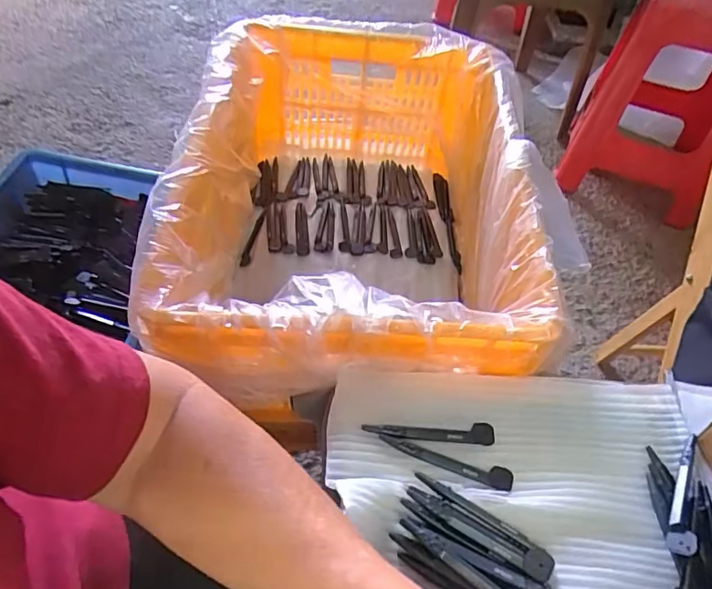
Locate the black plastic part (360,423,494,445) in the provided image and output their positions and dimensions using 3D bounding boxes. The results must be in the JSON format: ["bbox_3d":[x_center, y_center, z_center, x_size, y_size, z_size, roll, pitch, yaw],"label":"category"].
[{"bbox_3d":[0.055,0.101,0.407,0.097,0.008,0.016,4,50,-2],"label":"black plastic part"}]

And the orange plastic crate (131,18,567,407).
[{"bbox_3d":[-0.005,-0.088,0.636,0.354,0.226,0.502,4,50,-2],"label":"orange plastic crate"}]

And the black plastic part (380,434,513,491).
[{"bbox_3d":[0.065,0.121,0.391,0.097,0.007,0.017,13,51,5],"label":"black plastic part"}]

